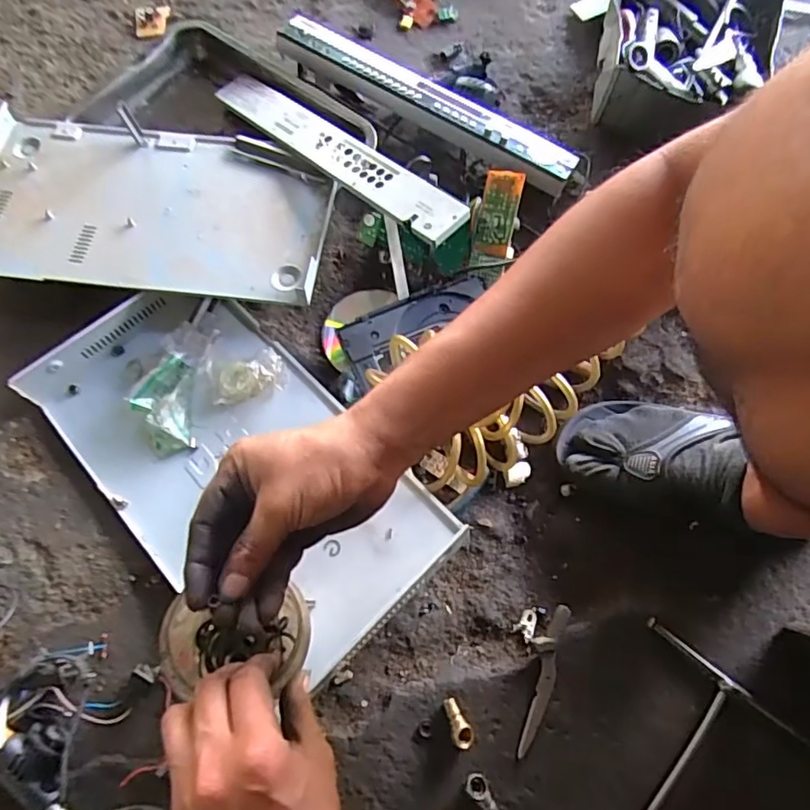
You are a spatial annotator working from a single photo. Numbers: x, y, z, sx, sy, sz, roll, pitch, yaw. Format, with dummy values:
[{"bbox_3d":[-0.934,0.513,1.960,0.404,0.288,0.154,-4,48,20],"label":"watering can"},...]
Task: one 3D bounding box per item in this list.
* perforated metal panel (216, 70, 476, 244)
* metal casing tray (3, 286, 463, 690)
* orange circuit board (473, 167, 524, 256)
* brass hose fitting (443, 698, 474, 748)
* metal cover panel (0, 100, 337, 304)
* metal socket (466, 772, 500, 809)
[{"bbox_3d":[-0.092,-0.306,0.673,0.411,0.009,0.055,40,84,25],"label":"perforated metal panel"},{"bbox_3d":[-0.173,0.056,0.586,0.236,0.044,0.433,-41,76,-15],"label":"metal casing tray"},{"bbox_3d":[0.106,-0.219,0.647,0.047,0.011,0.091,21,111,29],"label":"orange circuit board"},{"bbox_3d":[0.048,0.291,0.518,0.019,0.014,0.043,-30,73,-12],"label":"brass hose fitting"},{"bbox_3d":[-0.303,-0.237,0.655,0.425,0.033,0.228,7,70,1],"label":"metal cover panel"},{"bbox_3d":[0.072,0.348,0.502,0.019,0.013,0.042,-34,74,-13],"label":"metal socket"}]

